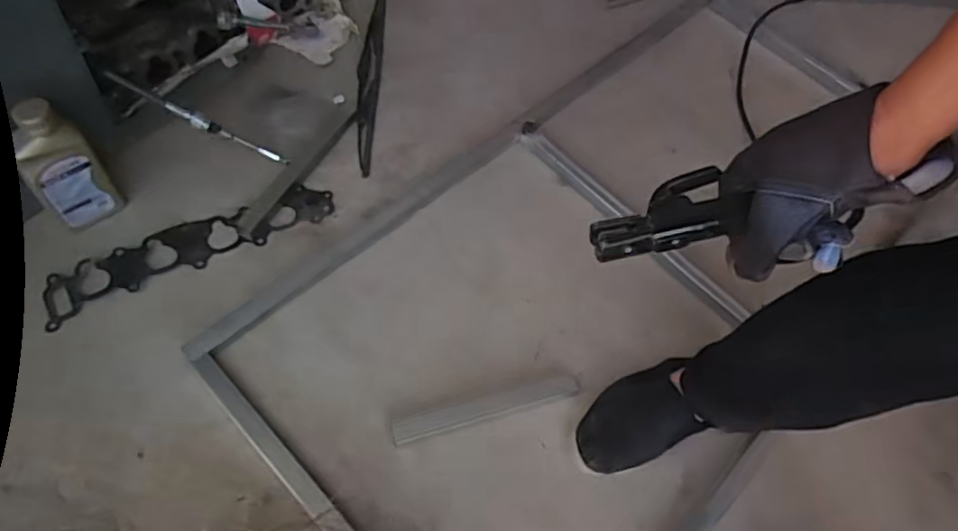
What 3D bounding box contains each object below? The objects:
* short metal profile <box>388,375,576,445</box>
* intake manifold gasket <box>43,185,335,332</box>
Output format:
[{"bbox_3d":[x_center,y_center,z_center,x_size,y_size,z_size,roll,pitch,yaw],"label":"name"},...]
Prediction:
[{"bbox_3d":[0.011,0.178,0.791,0.242,0.014,0.031,-11,62,-15],"label":"short metal profile"},{"bbox_3d":[-0.388,-0.030,0.864,0.383,0.010,0.078,-26,68,-22],"label":"intake manifold gasket"}]

